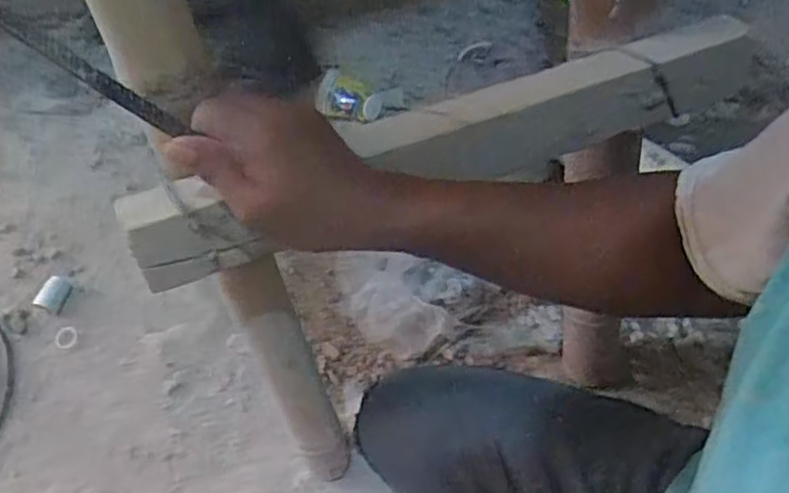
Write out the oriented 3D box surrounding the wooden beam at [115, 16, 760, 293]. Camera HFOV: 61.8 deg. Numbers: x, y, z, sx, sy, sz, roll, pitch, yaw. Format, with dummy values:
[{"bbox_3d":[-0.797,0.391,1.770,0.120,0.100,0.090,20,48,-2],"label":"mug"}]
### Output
[{"bbox_3d":[0.041,-0.075,0.457,0.446,0.062,0.049,-19,60,-8],"label":"wooden beam"}]

